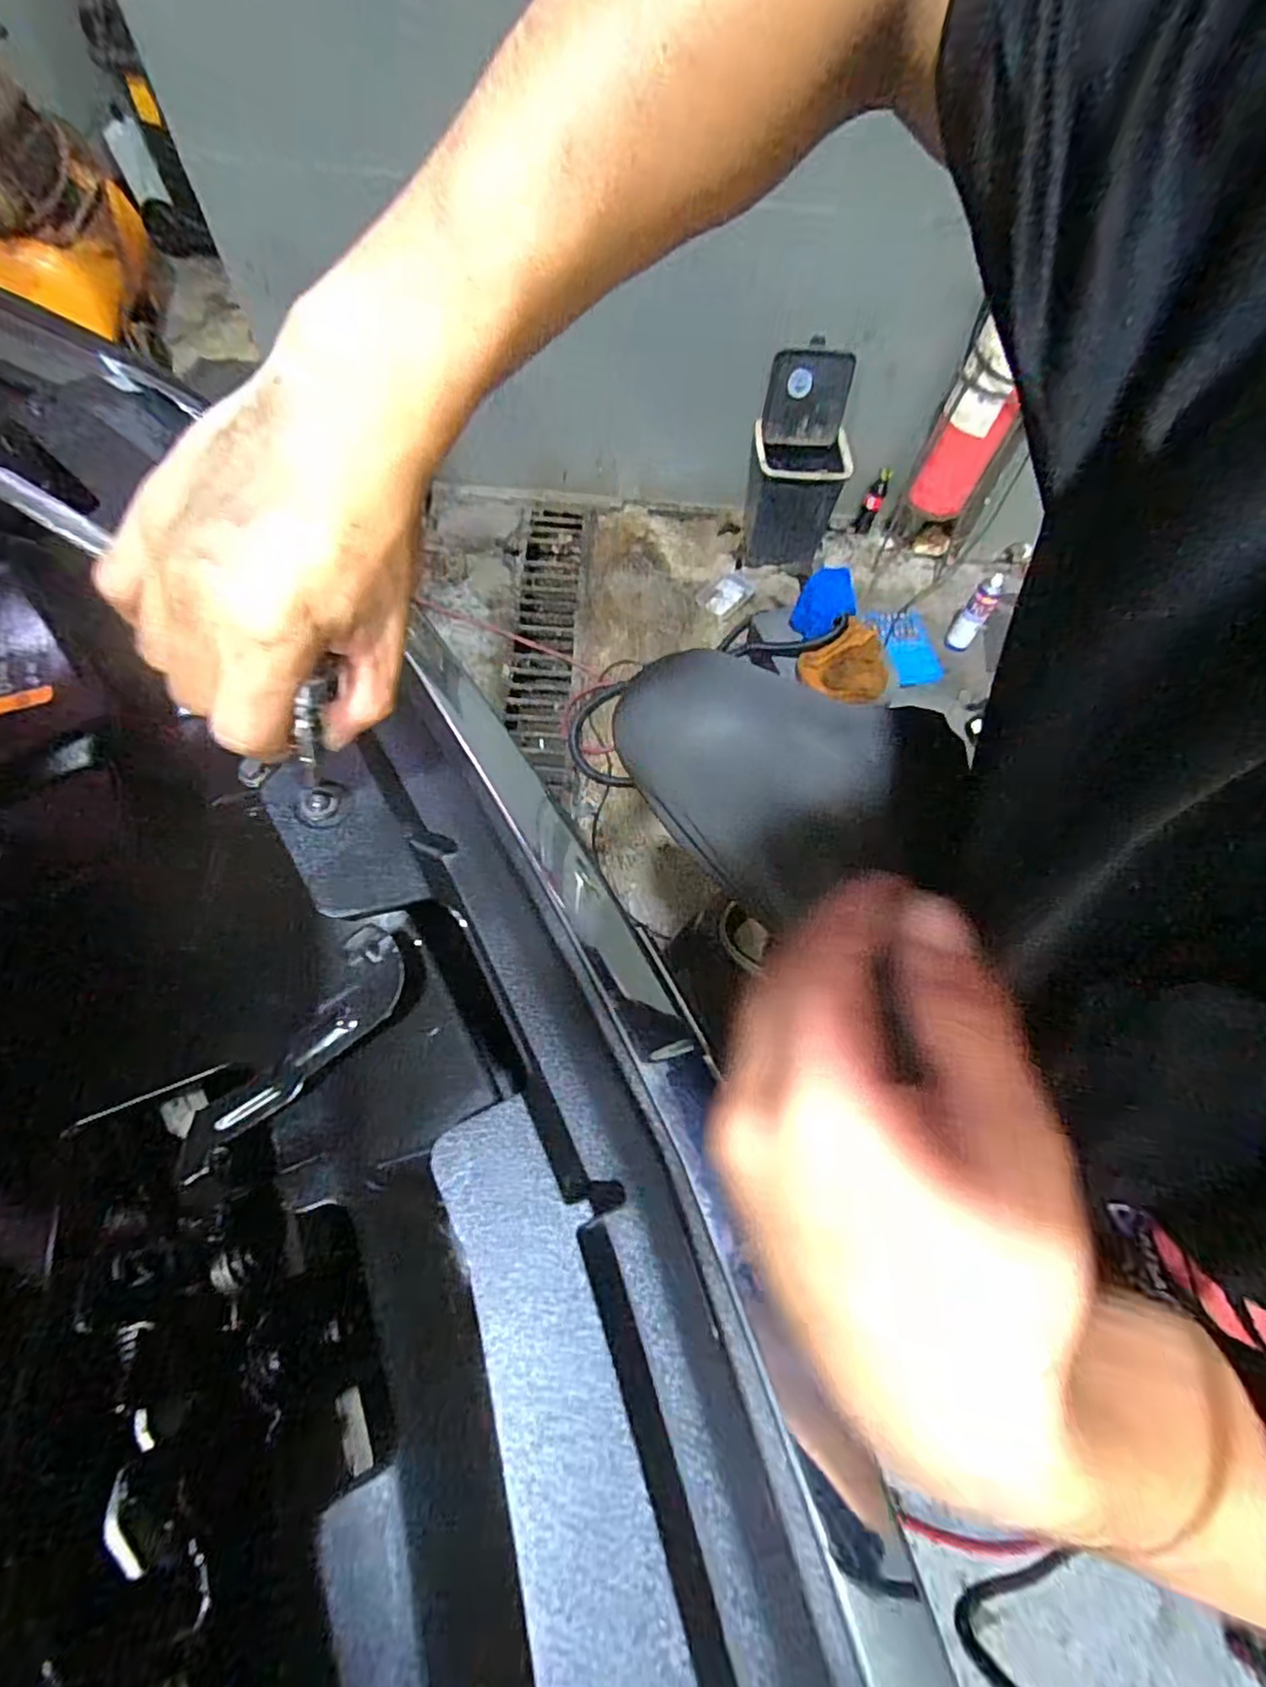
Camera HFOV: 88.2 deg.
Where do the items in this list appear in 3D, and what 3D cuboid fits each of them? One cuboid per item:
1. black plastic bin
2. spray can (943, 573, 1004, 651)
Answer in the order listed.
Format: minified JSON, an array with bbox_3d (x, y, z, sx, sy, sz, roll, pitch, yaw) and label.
[{"bbox_3d":[0.415,-0.947,1.636,0.243,0.418,0.204,18,63,6],"label":"black plastic bin"},{"bbox_3d":[0.829,-0.554,1.587,0.062,0.194,0.065,1,63,-3],"label":"spray can"}]

